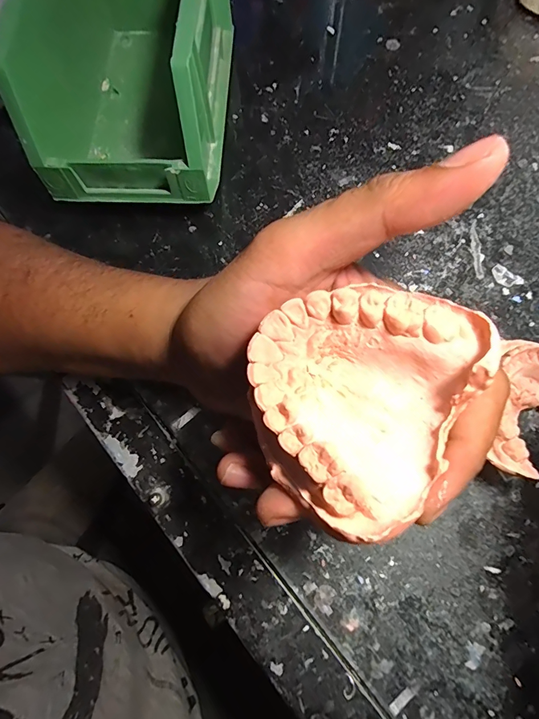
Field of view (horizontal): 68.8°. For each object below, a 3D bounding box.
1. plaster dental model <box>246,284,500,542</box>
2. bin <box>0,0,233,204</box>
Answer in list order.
[{"bbox_3d":[0.024,0.010,0.117,0.060,0.021,0.068,24,77,8],"label":"plaster dental model"},{"bbox_3d":[-0.080,-0.191,0.243,0.098,0.087,0.178,4,75,3],"label":"bin"}]

